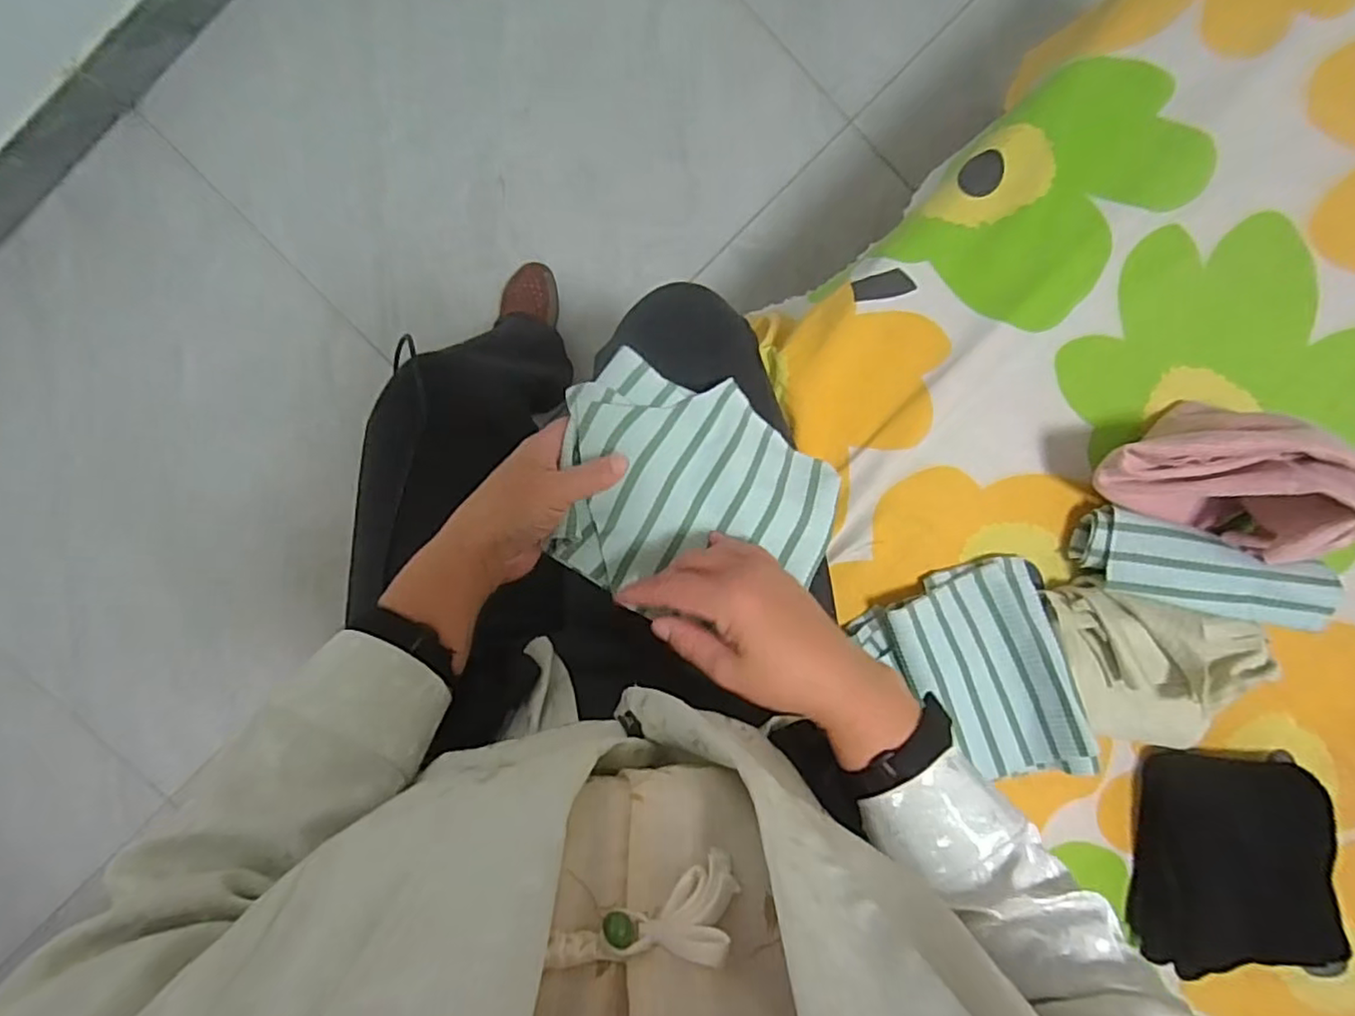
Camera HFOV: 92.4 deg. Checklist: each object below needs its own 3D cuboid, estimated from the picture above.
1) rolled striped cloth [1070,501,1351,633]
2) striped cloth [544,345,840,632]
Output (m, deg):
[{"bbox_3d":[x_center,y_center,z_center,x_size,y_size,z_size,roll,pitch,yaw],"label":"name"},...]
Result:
[{"bbox_3d":[0.425,0.051,0.531,0.178,0.033,0.063,18,96,17],"label":"rolled striped cloth"},{"bbox_3d":[0.019,-0.022,0.463,0.195,0.055,0.164,6,80,-8],"label":"striped cloth"}]

